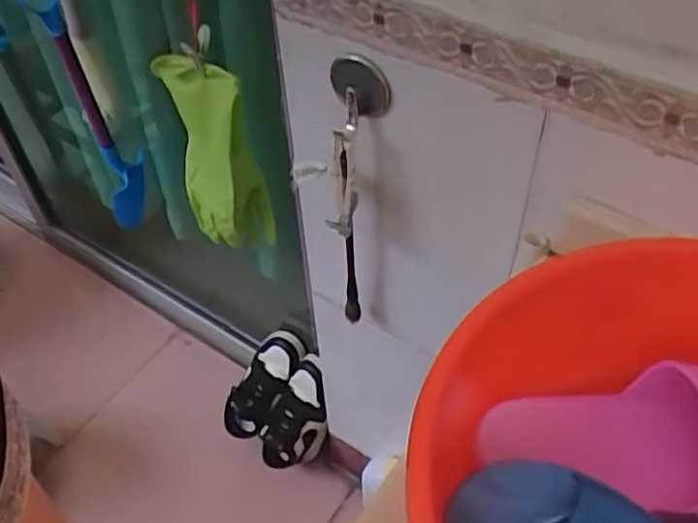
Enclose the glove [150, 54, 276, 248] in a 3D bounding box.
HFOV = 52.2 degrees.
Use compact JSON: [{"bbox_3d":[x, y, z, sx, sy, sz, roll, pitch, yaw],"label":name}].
[{"bbox_3d":[-0.172,-0.132,0.947,0.097,0.295,0.107,-23,52,-16],"label":"glove"}]

